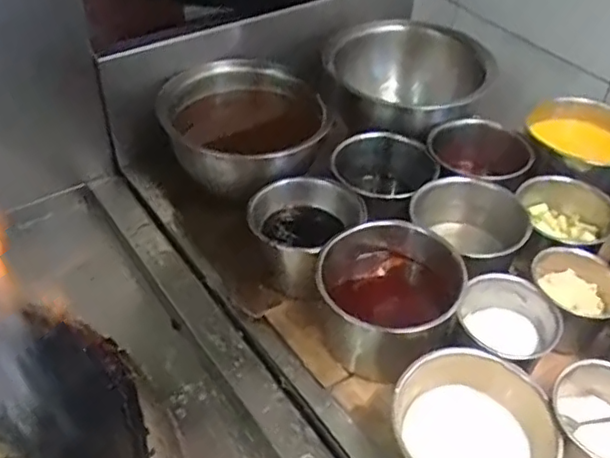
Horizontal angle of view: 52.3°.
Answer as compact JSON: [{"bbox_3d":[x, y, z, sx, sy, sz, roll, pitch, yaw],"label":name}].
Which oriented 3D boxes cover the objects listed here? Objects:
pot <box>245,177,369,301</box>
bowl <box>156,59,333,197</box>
[{"bbox_3d":[-0.006,-0.003,0.853,0.129,0.082,0.137,2,43,-2],"label":"pot"},{"bbox_3d":[-0.083,-0.170,0.938,0.229,0.120,0.202,-26,51,-28],"label":"bowl"}]

